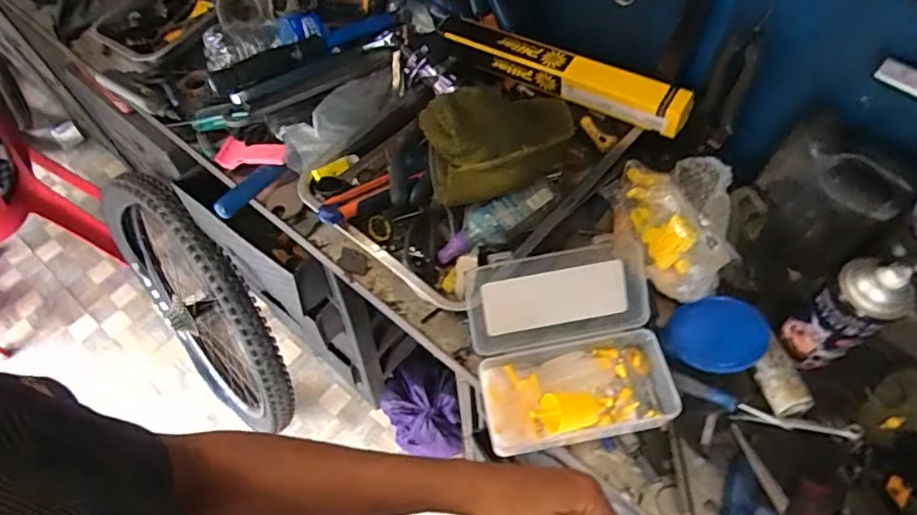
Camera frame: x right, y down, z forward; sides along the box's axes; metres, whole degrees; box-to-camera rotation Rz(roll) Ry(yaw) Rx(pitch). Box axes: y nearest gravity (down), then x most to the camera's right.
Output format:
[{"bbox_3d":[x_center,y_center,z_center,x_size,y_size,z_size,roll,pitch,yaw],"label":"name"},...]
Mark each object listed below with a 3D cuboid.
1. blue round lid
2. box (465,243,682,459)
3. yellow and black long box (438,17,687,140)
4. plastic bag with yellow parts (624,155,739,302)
[{"bbox_3d":[0.288,0.087,0.633,0.109,0.011,0.090,-19,51,9],"label":"blue round lid"},{"bbox_3d":[0.119,0.096,0.598,0.200,0.092,0.182,-10,60,-3],"label":"box"},{"bbox_3d":[0.127,-0.244,0.739,0.347,0.049,0.047,28,65,18],"label":"yellow and black long box"},{"bbox_3d":[0.258,-0.038,0.675,0.118,0.079,0.170,6,60,7],"label":"plastic bag with yellow parts"}]

